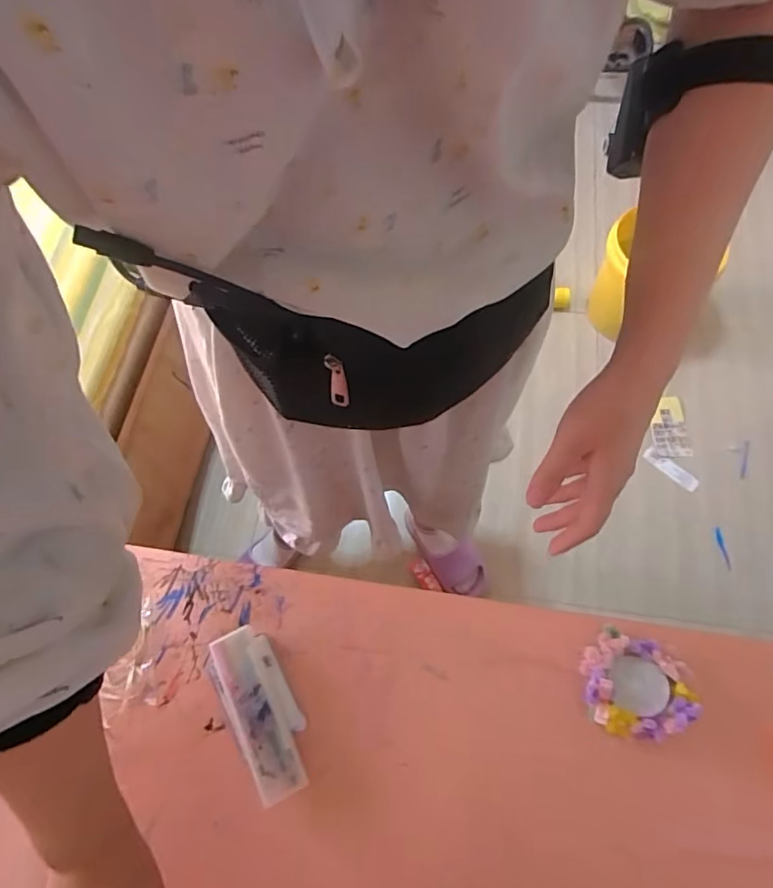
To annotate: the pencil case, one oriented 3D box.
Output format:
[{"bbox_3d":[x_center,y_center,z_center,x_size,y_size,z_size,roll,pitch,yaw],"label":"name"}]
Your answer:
[{"bbox_3d":[-0.111,0.230,0.469,0.059,0.026,0.136,-29,68,-10],"label":"pencil case"}]

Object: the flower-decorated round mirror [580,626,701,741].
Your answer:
[{"bbox_3d":[0.215,0.209,0.466,0.091,0.021,0.081,19,69,11],"label":"flower-decorated round mirror"}]

